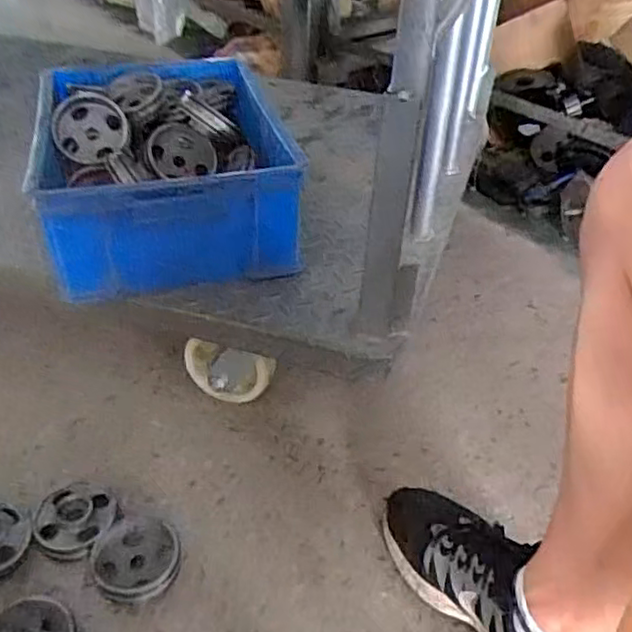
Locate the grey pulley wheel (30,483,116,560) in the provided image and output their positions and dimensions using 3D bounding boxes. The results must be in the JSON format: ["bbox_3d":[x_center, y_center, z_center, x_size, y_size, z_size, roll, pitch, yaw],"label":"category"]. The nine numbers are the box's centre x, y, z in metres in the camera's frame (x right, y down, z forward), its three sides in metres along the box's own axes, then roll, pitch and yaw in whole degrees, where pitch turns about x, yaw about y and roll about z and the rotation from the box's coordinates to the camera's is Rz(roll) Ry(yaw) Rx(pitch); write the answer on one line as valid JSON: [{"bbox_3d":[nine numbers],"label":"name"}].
[{"bbox_3d":[-0.259,0.221,0.718,0.079,0.030,0.083,-1,39,-5],"label":"grey pulley wheel"}]

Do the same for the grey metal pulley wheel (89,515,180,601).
[{"bbox_3d":[-0.183,0.250,0.683,0.085,0.021,0.086,2,39,-1],"label":"grey metal pulley wheel"}]

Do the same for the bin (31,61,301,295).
[{"bbox_3d":[-0.196,-0.198,0.868,0.290,0.155,0.369,-7,40,-12],"label":"bin"}]

